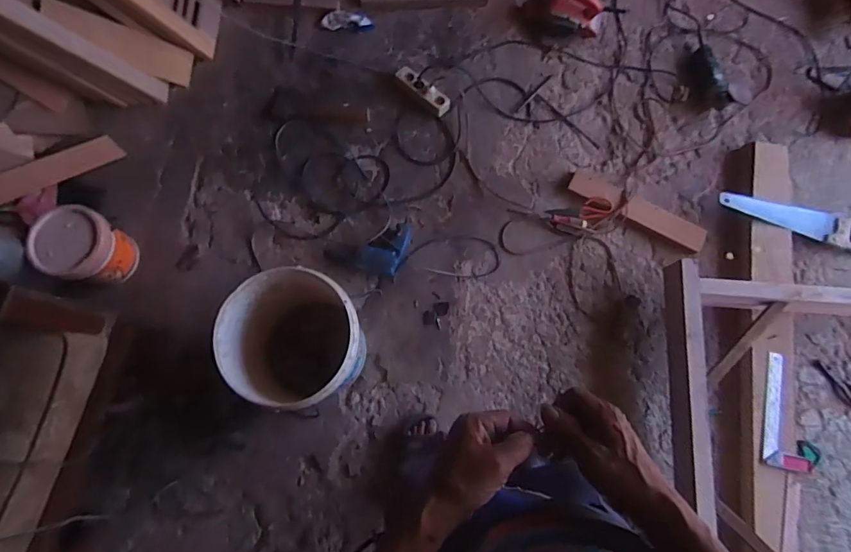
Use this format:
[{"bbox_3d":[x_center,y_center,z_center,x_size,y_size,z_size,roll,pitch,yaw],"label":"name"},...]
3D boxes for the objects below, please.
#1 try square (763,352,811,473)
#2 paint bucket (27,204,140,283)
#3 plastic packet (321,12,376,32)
[{"bbox_3d":[1.006,0.375,1.325,0.126,0.017,0.309,8,79,1],"label":"try square"},{"bbox_3d":[-0.956,-0.078,1.348,0.204,0.190,0.190,10,79,1],"label":"paint bucket"},{"bbox_3d":[-0.262,-0.863,1.609,0.172,0.021,0.061,8,79,1],"label":"plastic packet"}]

